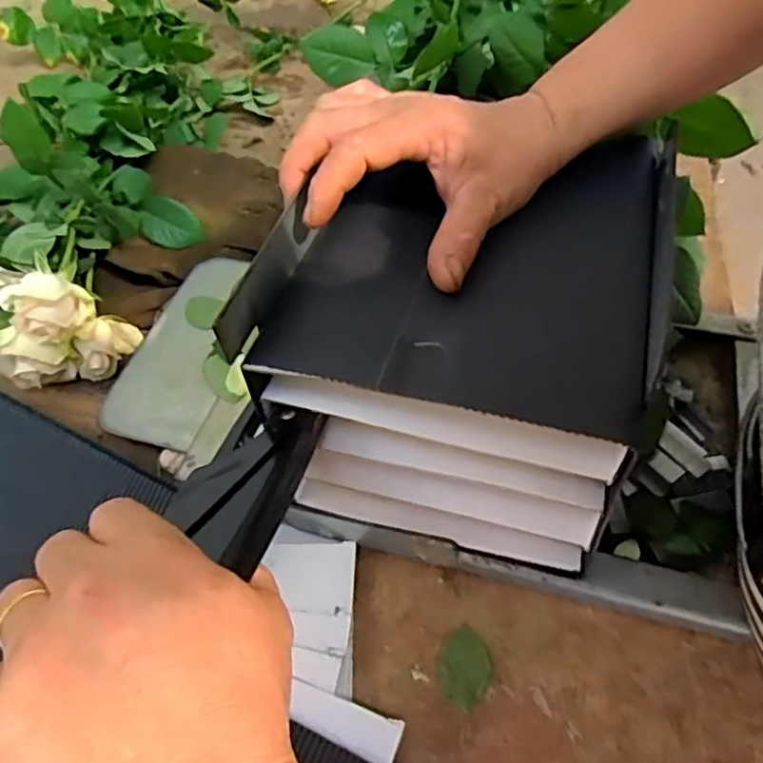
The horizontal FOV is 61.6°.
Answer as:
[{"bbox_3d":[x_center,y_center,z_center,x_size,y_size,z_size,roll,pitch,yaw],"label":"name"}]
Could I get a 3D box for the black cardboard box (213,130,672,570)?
[{"bbox_3d":[0.041,-0.026,0.348,0.186,0.130,0.186,7,53,10],"label":"black cardboard box"}]

